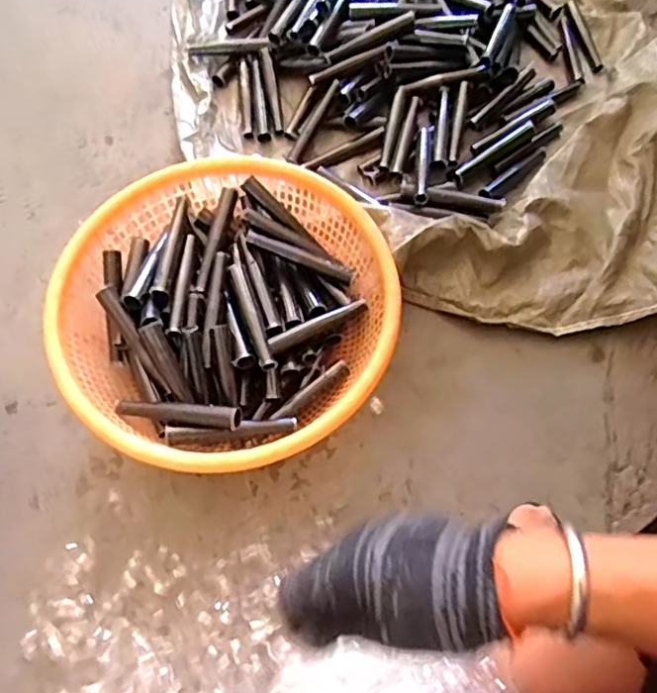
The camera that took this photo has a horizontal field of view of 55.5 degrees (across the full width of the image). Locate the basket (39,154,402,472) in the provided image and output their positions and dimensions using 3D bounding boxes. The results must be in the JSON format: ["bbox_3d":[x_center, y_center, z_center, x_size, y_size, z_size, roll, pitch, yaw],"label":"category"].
[{"bbox_3d":[-0.129,-0.055,0.795,0.393,0.122,0.370,0,66,0],"label":"basket"}]

